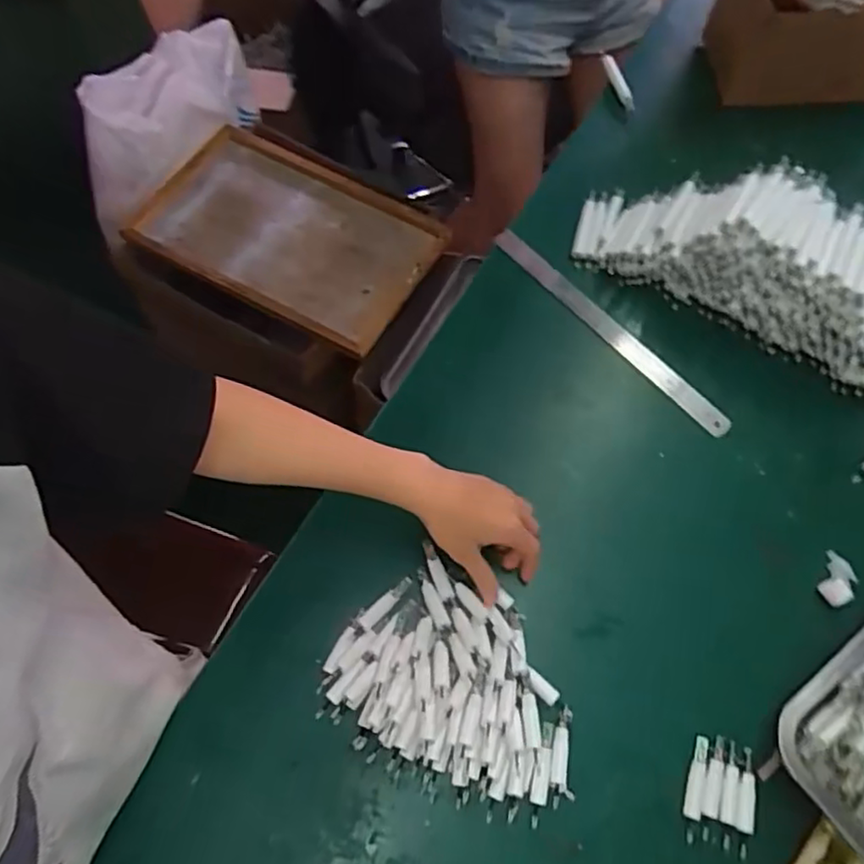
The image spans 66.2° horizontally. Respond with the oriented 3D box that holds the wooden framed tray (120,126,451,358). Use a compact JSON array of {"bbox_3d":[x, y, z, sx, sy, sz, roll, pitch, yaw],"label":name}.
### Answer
[{"bbox_3d":[-0.252,-0.340,1.127,0.504,0.035,0.300,30,68,14],"label":"wooden framed tray"}]

